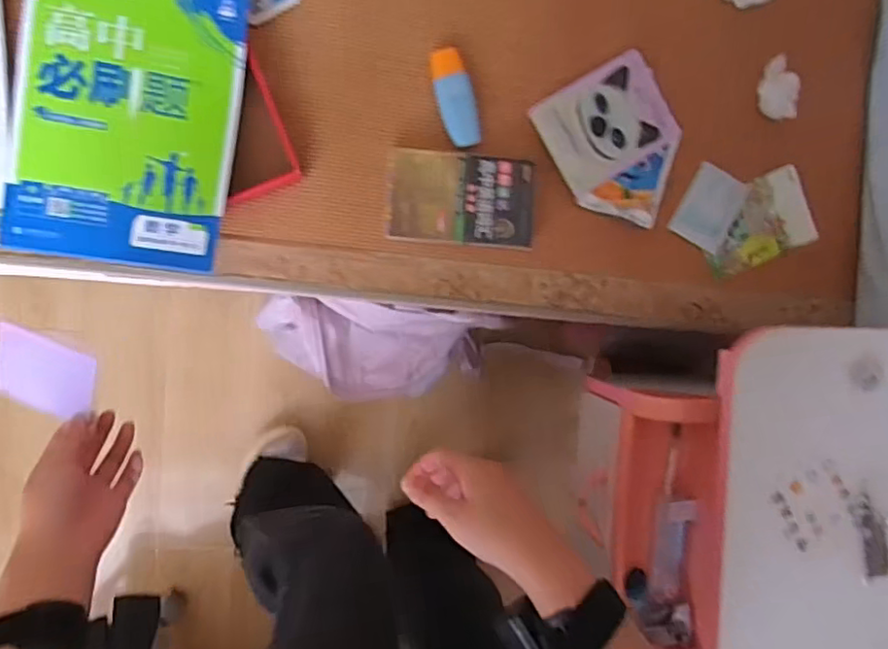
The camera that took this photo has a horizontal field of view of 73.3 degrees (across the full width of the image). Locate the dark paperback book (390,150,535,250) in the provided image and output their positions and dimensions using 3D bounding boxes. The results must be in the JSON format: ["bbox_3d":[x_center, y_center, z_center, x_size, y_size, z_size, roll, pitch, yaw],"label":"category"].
[{"bbox_3d":[0.021,-0.144,0.691,0.168,0.019,0.101,4,94,-8],"label":"dark paperback book"}]

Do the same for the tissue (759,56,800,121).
[{"bbox_3d":[0.413,-0.294,0.736,0.050,0.020,0.072,4,94,-8],"label":"tissue"}]

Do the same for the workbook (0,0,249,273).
[{"bbox_3d":[-0.321,-0.211,0.607,0.209,0.015,0.292,7,93,-8],"label":"workbook"}]

